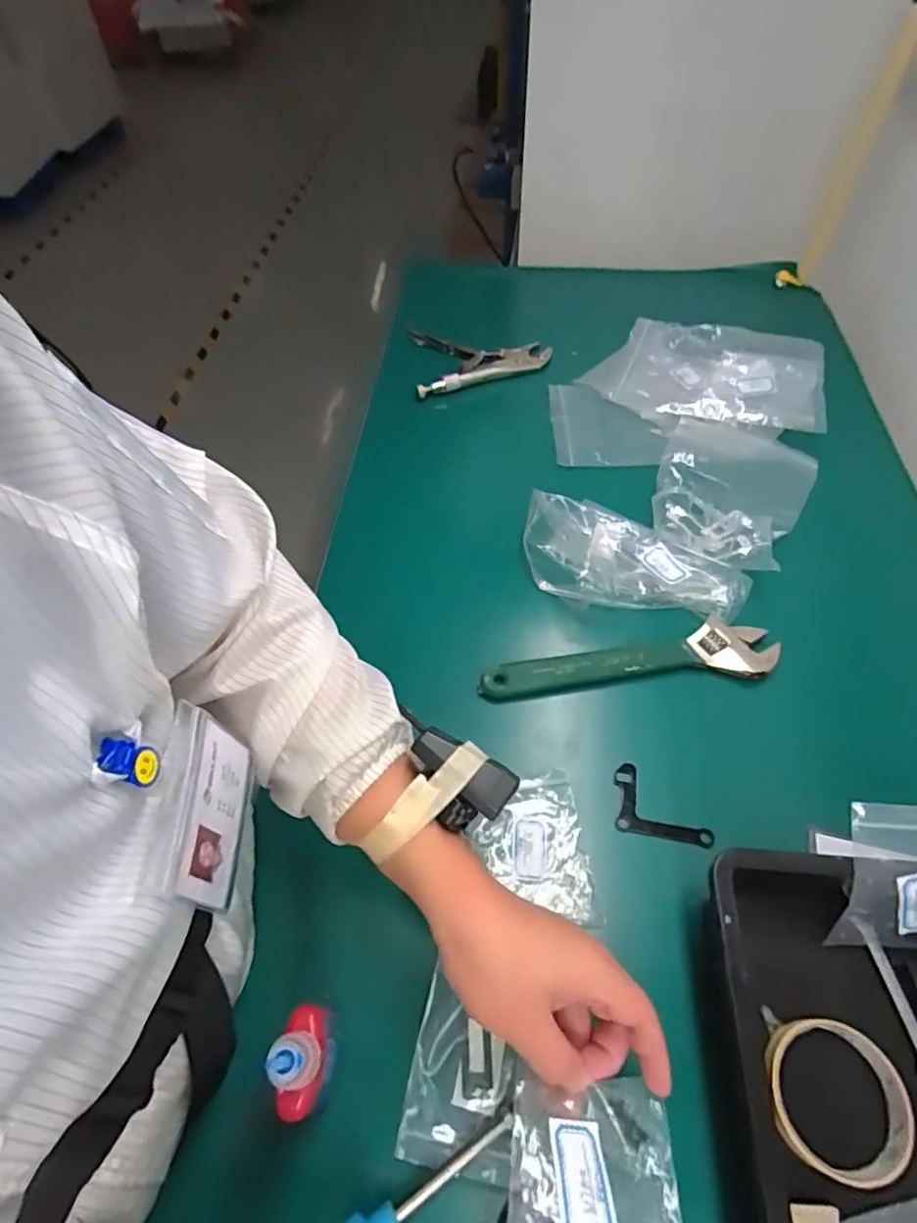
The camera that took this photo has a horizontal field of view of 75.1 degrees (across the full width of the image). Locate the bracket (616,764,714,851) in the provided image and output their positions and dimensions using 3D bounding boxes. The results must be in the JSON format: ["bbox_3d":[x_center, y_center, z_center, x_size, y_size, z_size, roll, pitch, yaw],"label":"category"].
[{"bbox_3d":[0.178,0.168,0.520,0.081,0.006,0.060,8,56,7],"label":"bracket"}]

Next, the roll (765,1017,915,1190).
[{"bbox_3d":[0.245,0.313,0.384,0.084,0.017,0.082,-1,55,1],"label":"roll"}]

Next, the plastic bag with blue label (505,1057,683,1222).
[{"bbox_3d":[0.071,0.331,0.322,0.088,0.023,0.119,4,46,7],"label":"plastic bag with blue label"}]

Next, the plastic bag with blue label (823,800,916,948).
[{"bbox_3d":[0.318,0.190,0.414,0.092,0.022,0.110,2,101,8],"label":"plastic bag with blue label"}]

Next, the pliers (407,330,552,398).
[{"bbox_3d":[0.027,-0.396,0.911,0.207,0.024,0.161,-11,56,-6],"label":"pliers"}]

